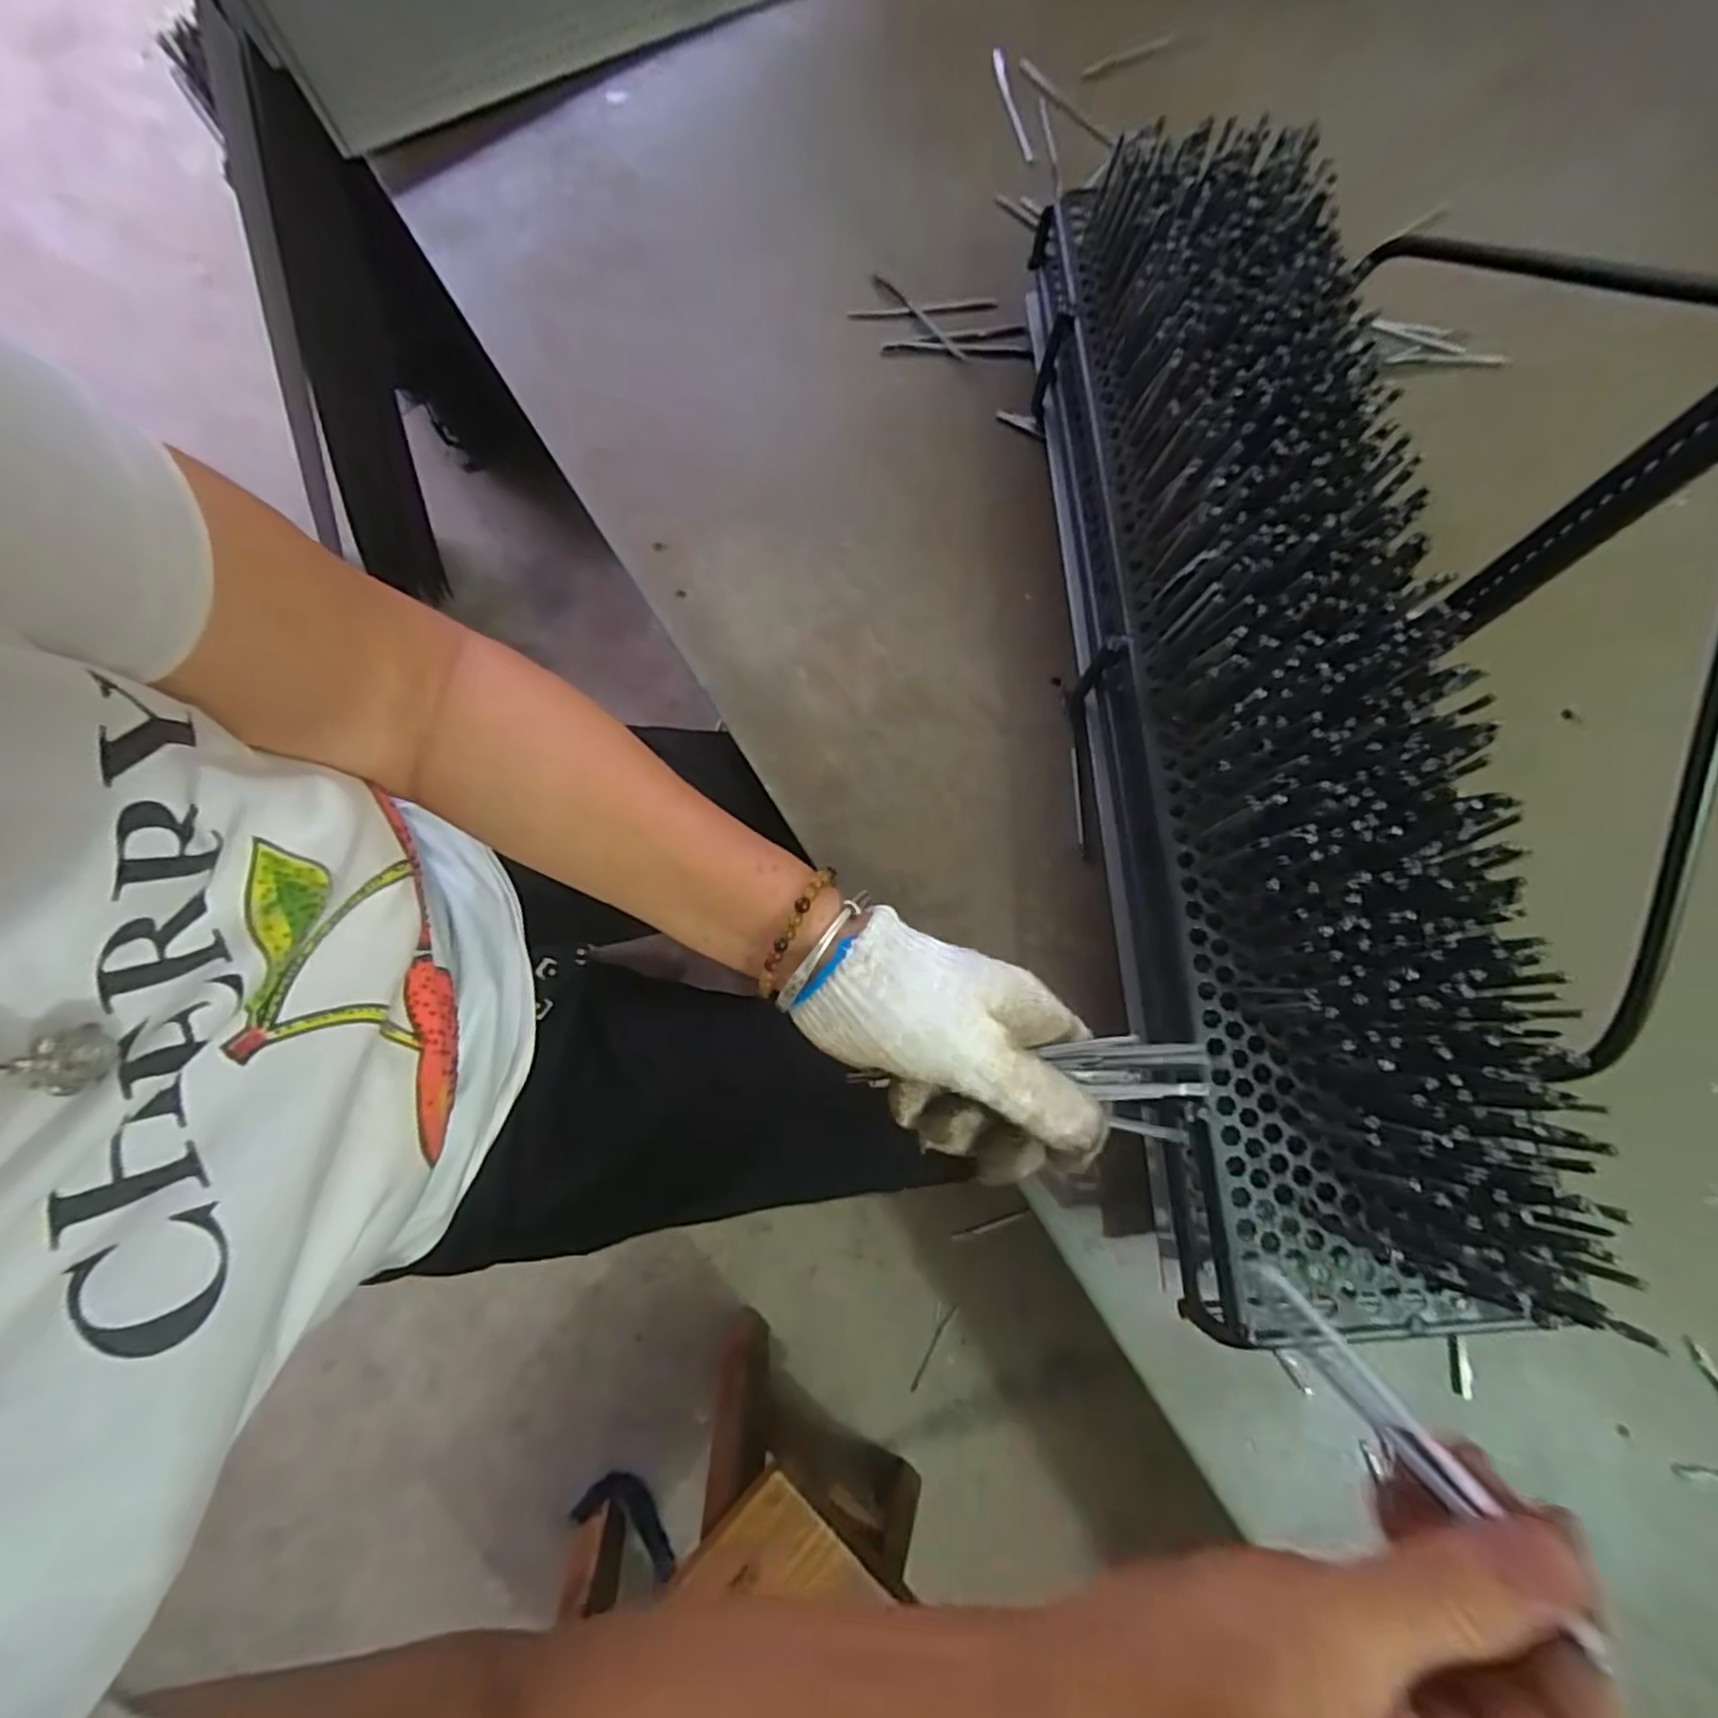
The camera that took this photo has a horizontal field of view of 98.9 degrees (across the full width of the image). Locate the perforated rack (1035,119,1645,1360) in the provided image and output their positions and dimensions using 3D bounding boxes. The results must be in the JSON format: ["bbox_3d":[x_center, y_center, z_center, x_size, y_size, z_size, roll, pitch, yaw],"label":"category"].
[{"bbox_3d":[0.183,-0.099,0.372,0.140,0.139,0.591,-3,77,-2],"label":"perforated rack"}]

